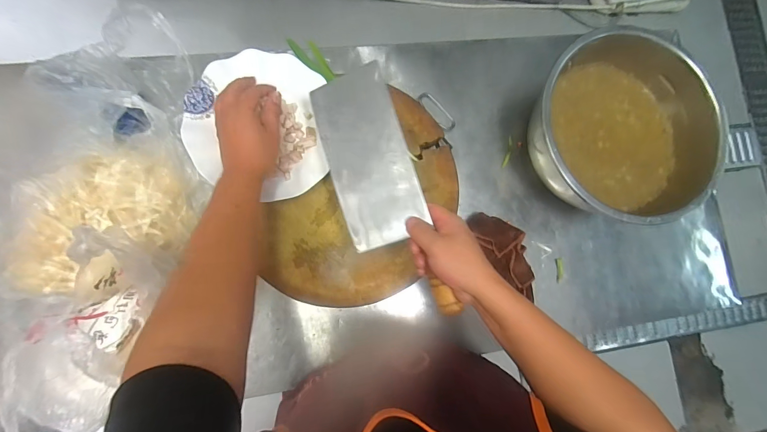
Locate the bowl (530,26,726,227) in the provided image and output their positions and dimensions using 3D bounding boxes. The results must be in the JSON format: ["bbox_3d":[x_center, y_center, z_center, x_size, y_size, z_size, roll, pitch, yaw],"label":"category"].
[{"bbox_3d":[0.397,-0.139,0.633,0.300,0.132,0.299,1,84,-7],"label":"bowl"}]

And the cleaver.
[{"bbox_3d":[-0.007,-0.028,0.460,0.110,0.022,0.321,-20,86,16],"label":"cleaver"}]

